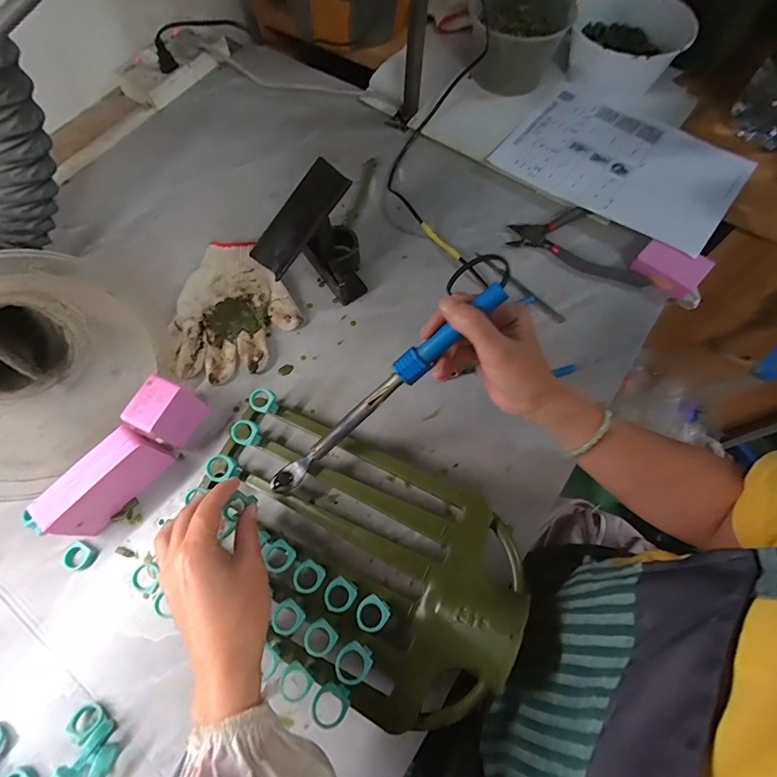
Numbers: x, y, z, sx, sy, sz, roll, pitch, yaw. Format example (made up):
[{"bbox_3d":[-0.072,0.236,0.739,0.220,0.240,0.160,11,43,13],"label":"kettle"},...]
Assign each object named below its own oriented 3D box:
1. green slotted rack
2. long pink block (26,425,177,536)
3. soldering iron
[{"bbox_3d":[-0.039,0.147,0.388,0.320,0.064,0.200,25,70,13],"label":"green slotted rack"},{"bbox_3d":[-0.274,0.093,0.415,0.035,0.070,0.106,39,74,17],"label":"long pink block"},{"bbox_3d":[-0.011,0.011,0.378,0.282,0.019,0.022,-42,68,20],"label":"soldering iron"}]

